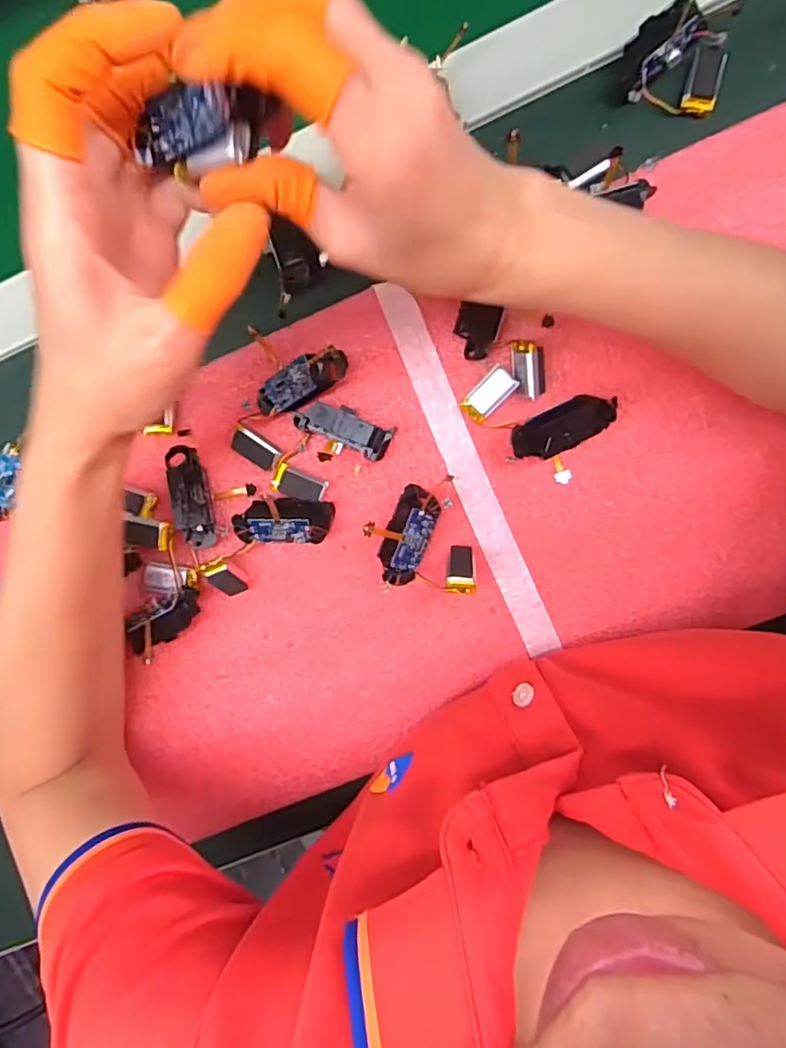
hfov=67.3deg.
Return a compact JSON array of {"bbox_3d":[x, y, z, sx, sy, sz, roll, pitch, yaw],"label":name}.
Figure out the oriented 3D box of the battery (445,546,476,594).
[{"bbox_3d":[0.037,0.023,0.327,0.015,0.033,0.008,-1,137,5],"label":"battery"}]

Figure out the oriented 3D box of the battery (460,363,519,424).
[{"bbox_3d":[0.052,-0.071,0.323,0.017,0.004,0.031,43,111,-6],"label":"battery"}]

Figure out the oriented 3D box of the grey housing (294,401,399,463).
[{"bbox_3d":[-0.026,-0.053,0.328,0.052,0.022,0.020,24,97,2],"label":"grey housing"}]

